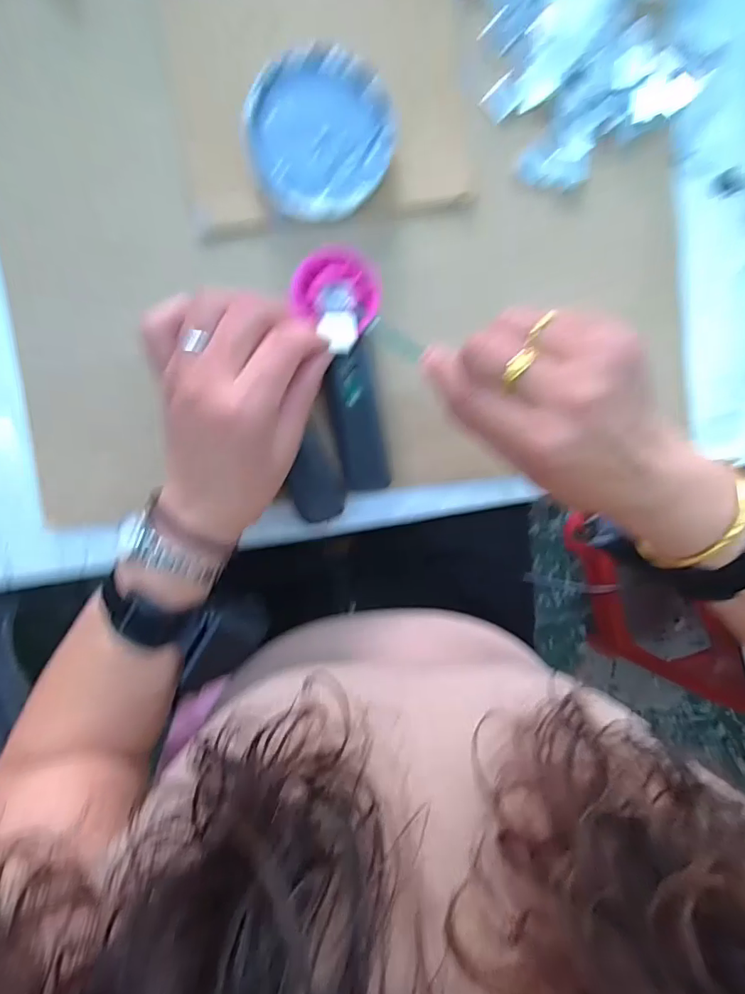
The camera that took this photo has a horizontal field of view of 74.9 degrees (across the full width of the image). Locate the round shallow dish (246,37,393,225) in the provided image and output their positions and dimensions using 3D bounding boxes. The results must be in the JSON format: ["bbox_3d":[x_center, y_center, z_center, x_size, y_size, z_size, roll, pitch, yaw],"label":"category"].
[{"bbox_3d":[-0.035,-0.252,0.342,0.100,0.021,0.101,0,94,-8],"label":"round shallow dish"}]

